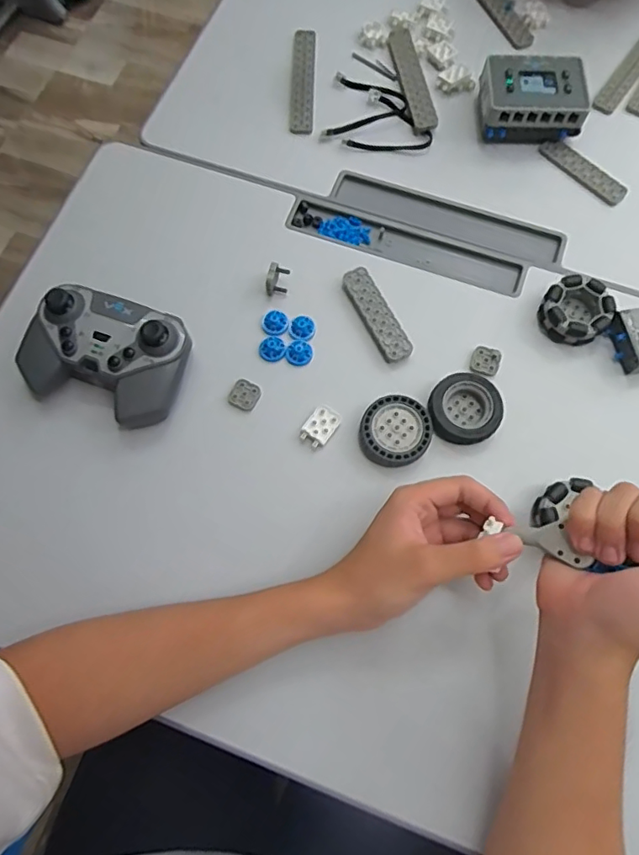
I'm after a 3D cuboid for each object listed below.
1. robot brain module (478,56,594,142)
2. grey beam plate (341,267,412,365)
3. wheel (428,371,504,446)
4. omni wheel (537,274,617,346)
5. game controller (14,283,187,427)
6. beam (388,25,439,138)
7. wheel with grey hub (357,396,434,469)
[{"bbox_3d":[0.222,-0.345,0.571,0.105,0.043,0.078,-1,71,1],"label":"robot brain module"},{"bbox_3d":[0.053,-0.106,0.506,0.027,0.008,0.099,-27,73,-8],"label":"grey beam plate"},{"bbox_3d":[0.128,-0.018,0.475,0.061,0.021,0.064,0,71,1],"label":"wheel"},{"bbox_3d":[0.238,-0.107,0.501,0.059,0.028,0.059,0,71,1],"label":"omni wheel"},{"bbox_3d":[-0.188,-0.065,0.474,0.135,0.053,0.099,19,72,7],"label":"game controller"},{"bbox_3d":[0.104,-0.390,0.600,0.030,0.004,0.151,-9,71,-2],"label":"beam"},{"bbox_3d":[0.066,0.004,0.469,0.059,0.014,0.062,0,71,1],"label":"wheel with grey hub"}]

